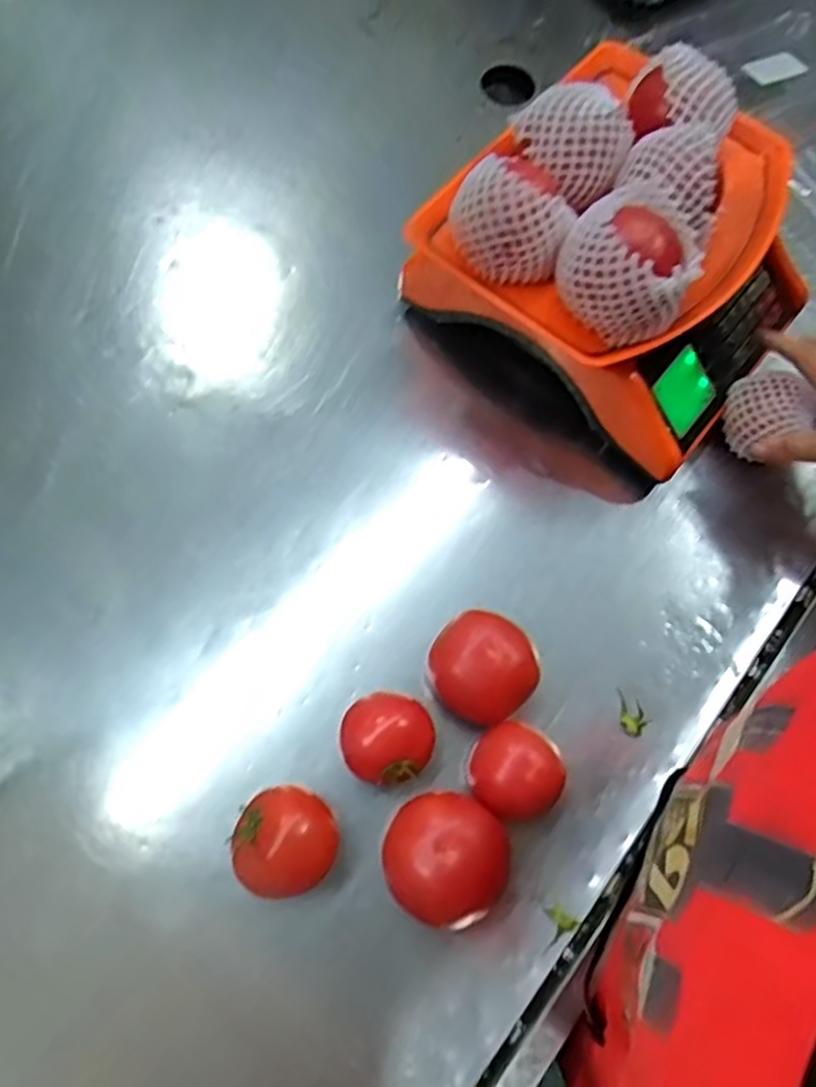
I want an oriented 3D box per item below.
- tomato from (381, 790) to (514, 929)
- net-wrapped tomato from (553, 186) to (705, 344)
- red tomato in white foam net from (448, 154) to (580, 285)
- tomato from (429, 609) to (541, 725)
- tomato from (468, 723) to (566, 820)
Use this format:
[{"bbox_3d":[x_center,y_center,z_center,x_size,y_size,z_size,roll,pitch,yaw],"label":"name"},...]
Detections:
[{"bbox_3d":[0.024,0.208,0.469,0.076,0.065,0.078,1,70,-2],"label":"tomato"},{"bbox_3d":[0.156,-0.201,0.493,0.093,0.062,0.093,20,70,5],"label":"net-wrapped tomato"},{"bbox_3d":[0.074,-0.229,0.496,0.067,0.063,0.072,1,70,-2],"label":"red tomato in white foam net"},{"bbox_3d":[0.054,0.092,0.514,0.074,0.059,0.069,1,70,-2],"label":"tomato"},{"bbox_3d":[0.074,0.162,0.497,0.059,0.056,0.059,1,70,-2],"label":"tomato"}]

